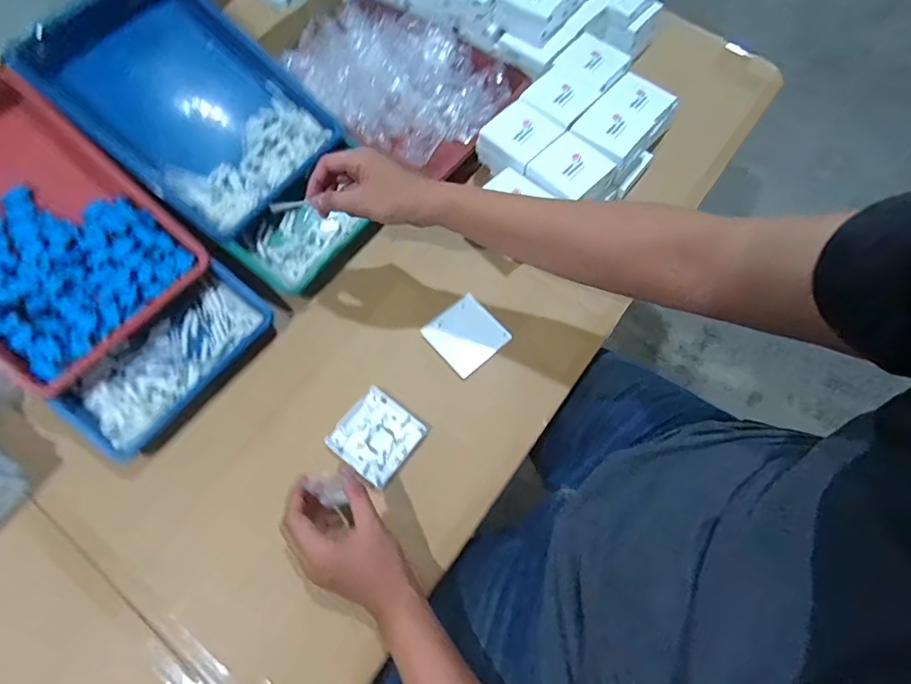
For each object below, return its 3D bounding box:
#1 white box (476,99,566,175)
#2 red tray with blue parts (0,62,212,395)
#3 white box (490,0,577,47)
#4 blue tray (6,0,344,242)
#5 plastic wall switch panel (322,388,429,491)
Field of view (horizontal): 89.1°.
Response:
[{"bbox_3d":[0.090,-0.278,0.662,0.089,0.068,0.089,-42,73,-16],"label":"white box"},{"bbox_3d":[-0.495,-0.132,0.529,0.326,0.052,0.240,43,72,-6],"label":"red tray with blue parts"},{"bbox_3d":[0.123,-0.509,0.699,0.085,0.047,0.111,38,72,14],"label":"white box"},{"bbox_3d":[-0.352,-0.314,0.620,0.320,0.080,0.241,40,74,-10],"label":"blue tray"},{"bbox_3d":[-0.094,0.114,0.557,0.088,0.026,0.089,35,71,13],"label":"plastic wall switch panel"}]

